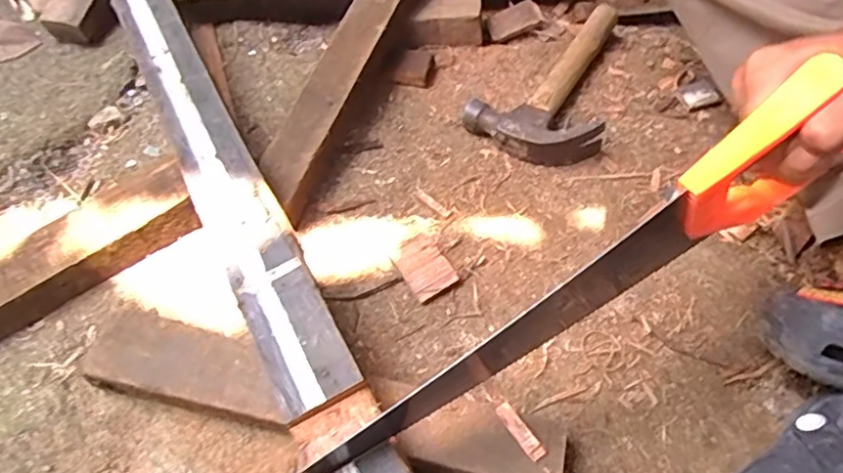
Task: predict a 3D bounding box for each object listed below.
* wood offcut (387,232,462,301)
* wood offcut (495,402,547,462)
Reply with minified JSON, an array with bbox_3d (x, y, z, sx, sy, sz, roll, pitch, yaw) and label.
[{"bbox_3d":[0.001,0.025,0.507,0.038,0.011,0.057,-29,58,-15],"label":"wood offcut"},{"bbox_3d":[0.064,0.126,0.392,0.010,0.005,0.040,-30,60,-17],"label":"wood offcut"}]

